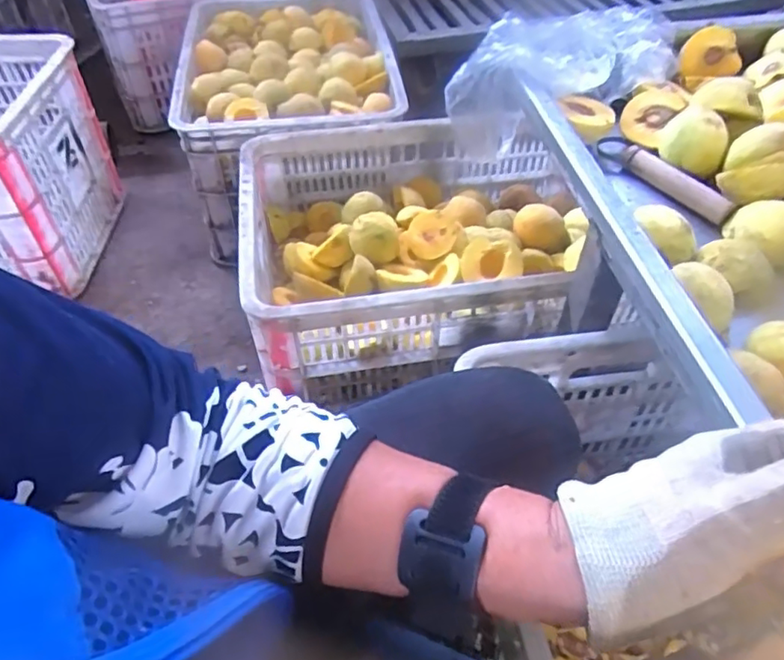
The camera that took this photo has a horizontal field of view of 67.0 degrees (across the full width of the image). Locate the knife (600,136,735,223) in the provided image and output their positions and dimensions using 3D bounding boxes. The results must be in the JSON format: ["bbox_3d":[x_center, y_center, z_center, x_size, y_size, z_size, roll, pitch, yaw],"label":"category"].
[{"bbox_3d":[0.253,-0.143,0.551,0.019,0.024,0.146,-24,52,-19],"label":"knife"}]

